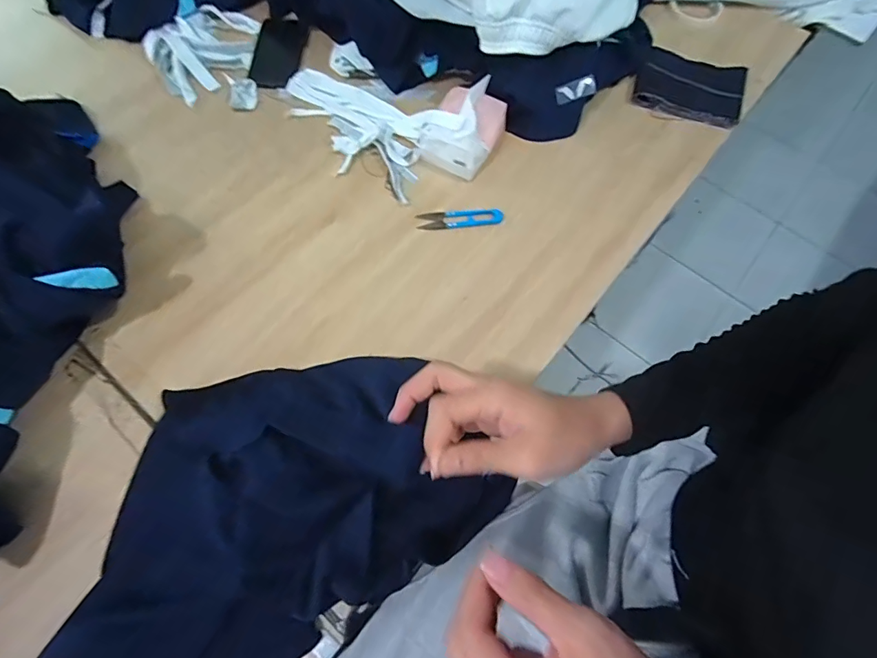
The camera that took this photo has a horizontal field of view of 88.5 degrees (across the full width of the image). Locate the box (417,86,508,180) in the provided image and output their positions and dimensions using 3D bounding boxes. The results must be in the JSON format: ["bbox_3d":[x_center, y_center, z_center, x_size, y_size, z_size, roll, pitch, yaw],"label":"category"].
[{"bbox_3d":[0.036,-0.297,0.667,0.102,0.056,0.121,24,68,8],"label":"box"}]

